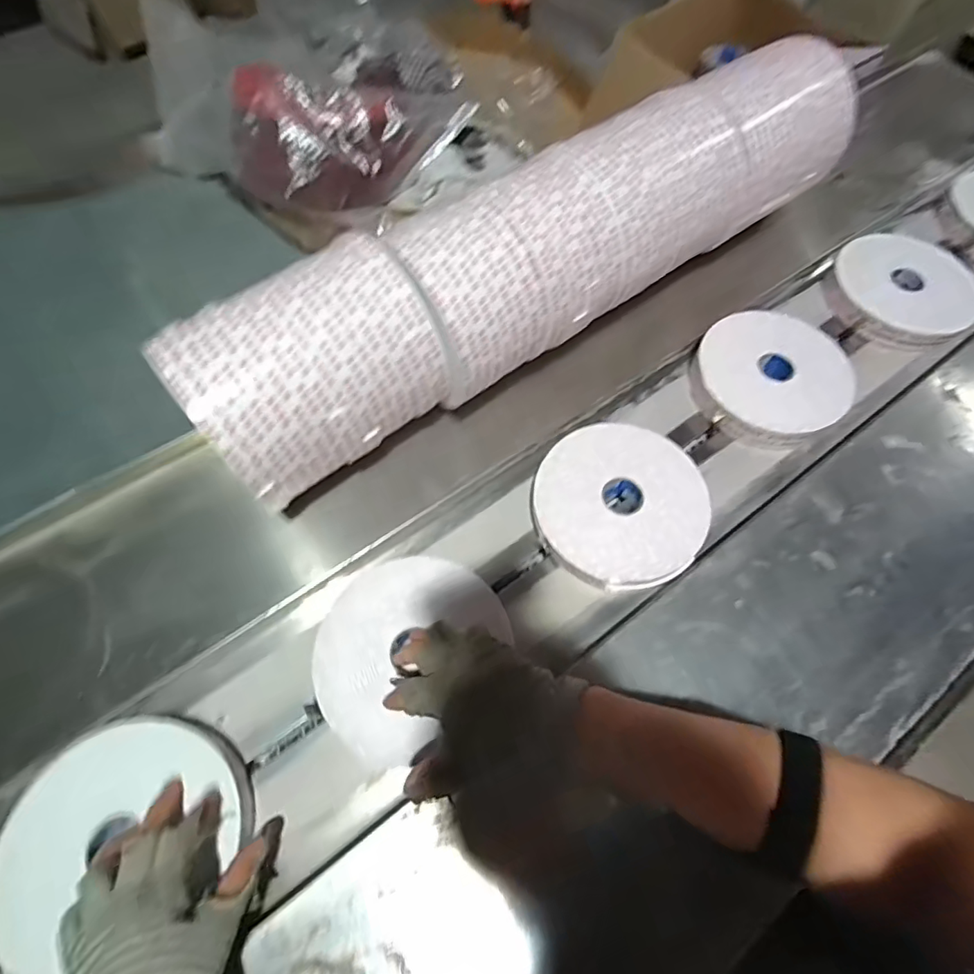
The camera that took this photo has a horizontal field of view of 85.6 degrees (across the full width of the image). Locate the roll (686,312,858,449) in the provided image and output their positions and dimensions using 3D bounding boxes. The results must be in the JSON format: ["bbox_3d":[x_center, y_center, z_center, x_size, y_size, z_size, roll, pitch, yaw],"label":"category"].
[{"bbox_3d":[0.327,-0.128,0.615,0.163,0.045,0.163,1,64,-2],"label":"roll"}]

